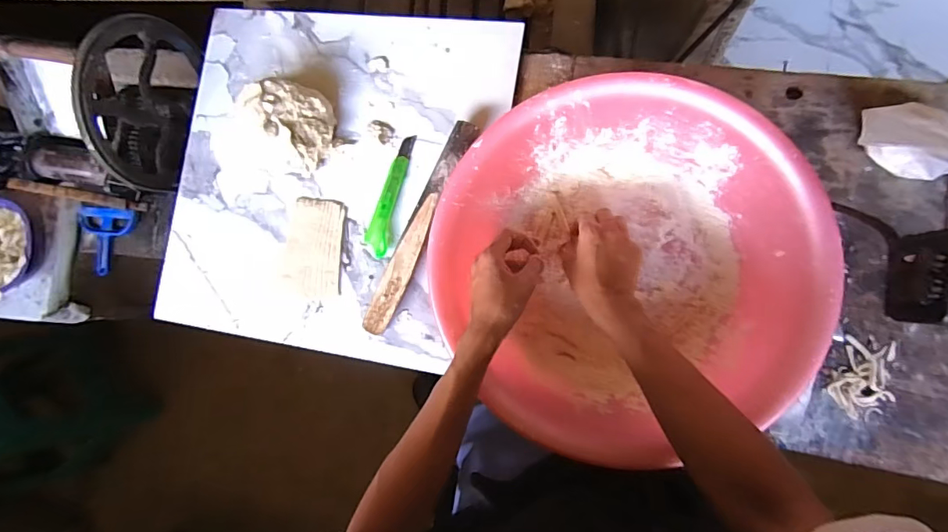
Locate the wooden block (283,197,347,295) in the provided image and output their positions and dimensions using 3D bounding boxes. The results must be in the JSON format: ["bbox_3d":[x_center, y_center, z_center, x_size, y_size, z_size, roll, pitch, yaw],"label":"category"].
[{"bbox_3d":[-0.228,-0.027,0.678,0.085,0.011,0.138,2,87,7],"label":"wooden block"}]

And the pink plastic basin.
[{"bbox_3d":[0.164,-0.013,0.561,0.398,0.125,0.367,0,86,7],"label":"pink plastic basin"}]

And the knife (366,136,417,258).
[{"bbox_3d":[-0.119,-0.100,0.660,0.034,0.021,0.172,13,88,8],"label":"knife"}]

